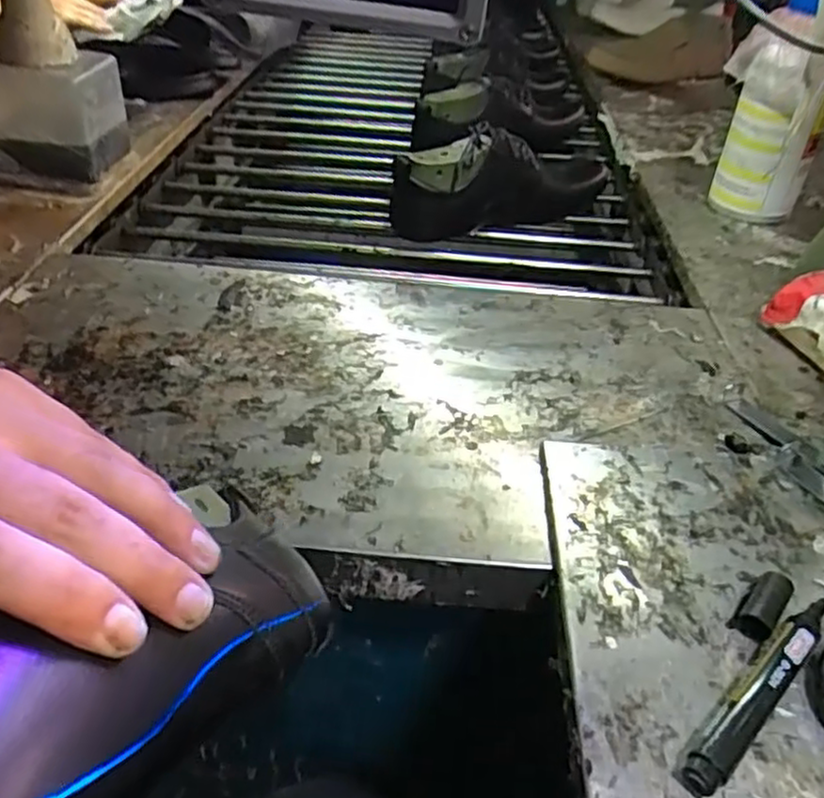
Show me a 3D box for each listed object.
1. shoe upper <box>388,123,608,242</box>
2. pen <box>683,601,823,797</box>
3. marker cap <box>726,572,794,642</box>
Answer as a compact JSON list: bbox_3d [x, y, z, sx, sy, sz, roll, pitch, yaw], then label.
[{"bbox_3d":[0.111,-0.249,0.797,0.279,0.111,0.086,-16,42,-23],"label":"shoe upper"},{"bbox_3d":[0.160,0.128,0.313,0.123,0.020,0.017,-29,50,-34],"label":"pen"},{"bbox_3d":[0.177,0.102,0.345,0.041,0.018,0.018,-30,50,-35],"label":"marker cap"}]

